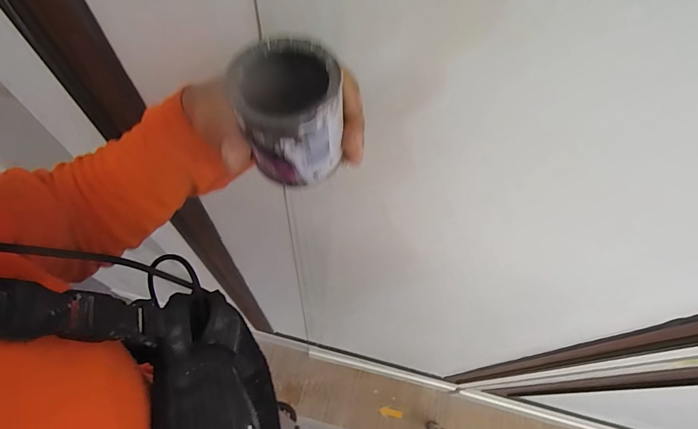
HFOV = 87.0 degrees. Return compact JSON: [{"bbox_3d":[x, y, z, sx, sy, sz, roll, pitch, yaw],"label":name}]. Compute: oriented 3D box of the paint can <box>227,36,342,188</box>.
[{"bbox_3d":[-0.037,-0.062,0.231,0.058,0.075,0.061,2,63,-3],"label":"paint can"}]

